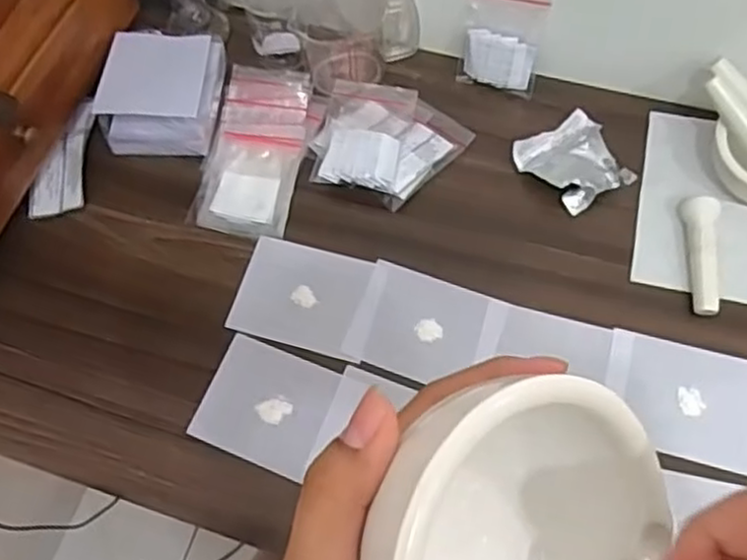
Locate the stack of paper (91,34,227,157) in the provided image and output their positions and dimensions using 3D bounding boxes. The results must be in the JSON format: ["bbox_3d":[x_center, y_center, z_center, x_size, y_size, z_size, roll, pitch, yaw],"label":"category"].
[{"bbox_3d":[-0.181,-0.166,0.632,0.093,0.045,0.112,7,66,6],"label":"stack of paper"}]

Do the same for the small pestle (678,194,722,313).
[{"bbox_3d":[0.252,-0.020,0.552,0.024,0.024,0.093,2,65,4],"label":"small pestle"}]

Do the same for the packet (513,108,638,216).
[{"bbox_3d":[0.167,-0.097,0.596,0.076,0.023,0.079,-30,67,-10],"label":"packet"}]

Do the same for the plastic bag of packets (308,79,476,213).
[{"bbox_3d":[0.010,-0.115,0.607,0.120,0.032,0.103,17,67,11],"label":"plastic bag of packets"}]

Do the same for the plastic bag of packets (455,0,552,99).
[{"bbox_3d":[0.109,-0.204,0.617,0.068,0.091,0.015,18,40,13],"label":"plastic bag of packets"}]

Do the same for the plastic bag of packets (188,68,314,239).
[{"bbox_3d":[-0.100,-0.114,0.622,0.079,0.021,0.155,9,66,8],"label":"plastic bag of packets"}]

